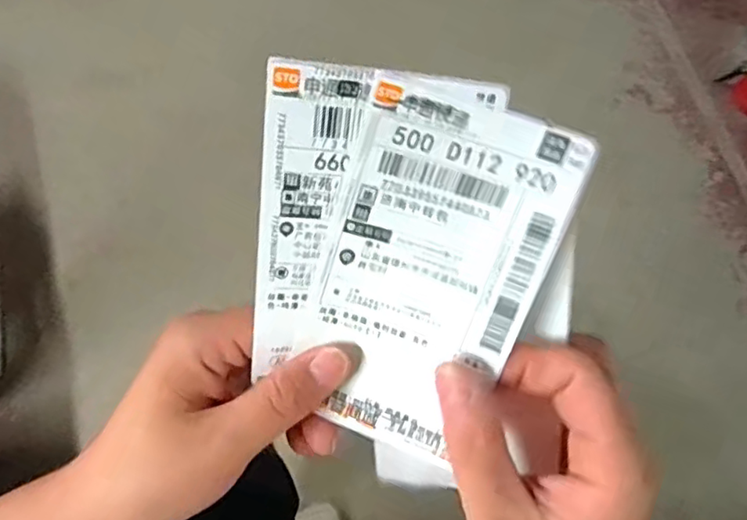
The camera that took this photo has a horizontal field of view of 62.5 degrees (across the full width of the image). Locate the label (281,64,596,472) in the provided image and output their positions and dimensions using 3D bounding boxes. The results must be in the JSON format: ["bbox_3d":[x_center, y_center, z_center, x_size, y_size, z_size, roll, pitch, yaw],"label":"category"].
[{"bbox_3d":[0.017,0.008,0.218,0.075,0.129,0.010,20,20,-3],"label":"label"}]

